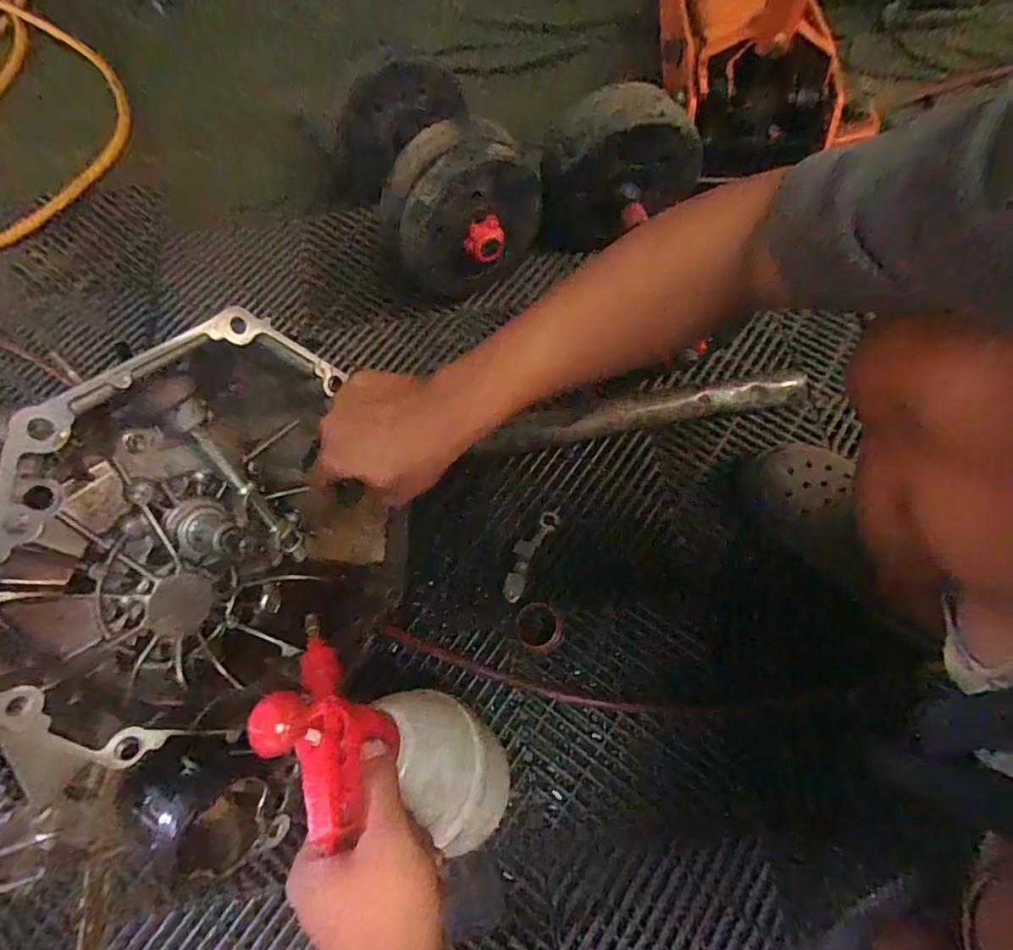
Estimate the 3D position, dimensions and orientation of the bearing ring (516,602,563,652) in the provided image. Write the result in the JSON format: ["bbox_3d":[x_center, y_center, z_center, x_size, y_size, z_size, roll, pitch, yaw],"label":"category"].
[{"bbox_3d":[0.034,0.154,0.556,0.048,0.007,0.046,0,69,0],"label":"bearing ring"}]

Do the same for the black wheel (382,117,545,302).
[{"bbox_3d":[-0.048,-0.293,0.650,0.173,0.209,0.098,-3,68,-7],"label":"black wheel"}]

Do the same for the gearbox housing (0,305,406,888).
[{"bbox_3d":[-0.283,0.083,0.419,0.319,0.300,0.327,-4,69,-1],"label":"gearbox housing"}]

